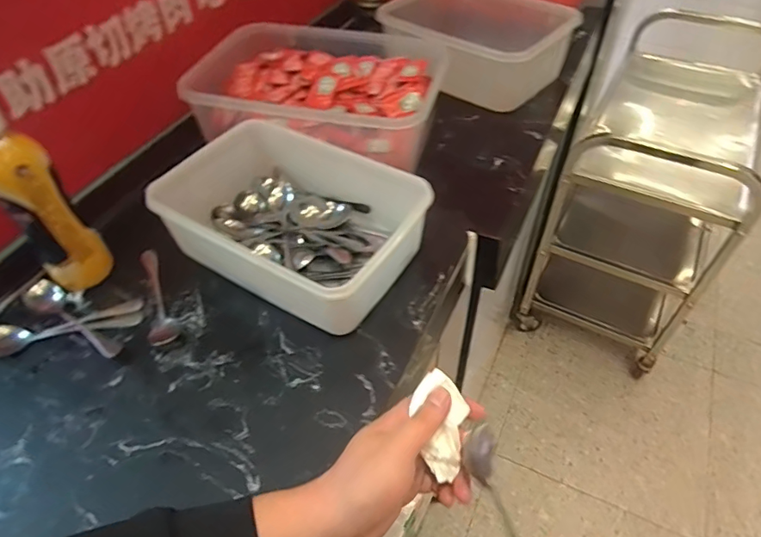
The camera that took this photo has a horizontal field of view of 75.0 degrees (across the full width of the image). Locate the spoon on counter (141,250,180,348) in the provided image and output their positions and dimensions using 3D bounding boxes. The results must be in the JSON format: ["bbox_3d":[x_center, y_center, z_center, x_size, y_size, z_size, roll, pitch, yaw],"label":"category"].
[{"bbox_3d":[-0.259,0.026,0.570,0.031,0.012,0.156,-19,50,-15],"label":"spoon on counter"}]

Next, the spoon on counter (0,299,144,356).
[{"bbox_3d":[-0.353,0.063,0.544,0.168,0.016,0.038,-16,49,-11],"label":"spoon on counter"}]

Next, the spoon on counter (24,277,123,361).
[{"bbox_3d":[-0.344,0.056,0.550,0.154,0.015,0.034,27,55,24],"label":"spoon on counter"}]

